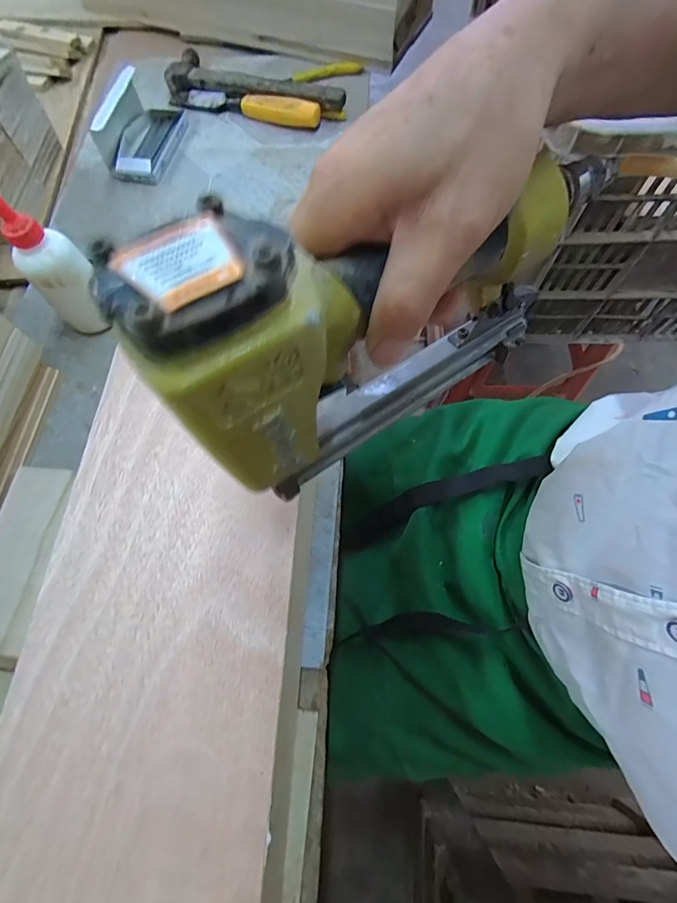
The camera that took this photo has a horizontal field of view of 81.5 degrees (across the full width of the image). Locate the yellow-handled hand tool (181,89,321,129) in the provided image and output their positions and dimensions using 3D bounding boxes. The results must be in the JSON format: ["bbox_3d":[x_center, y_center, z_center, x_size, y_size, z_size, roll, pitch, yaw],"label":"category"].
[{"bbox_3d":[-0.123,-0.482,0.549,0.206,0.026,0.034,18,67,11],"label":"yellow-handled hand tool"}]

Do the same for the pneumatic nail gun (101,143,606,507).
[{"bbox_3d":[0.022,-0.058,0.189,0.198,0.151,0.052,-37,68,-13],"label":"pneumatic nail gun"}]

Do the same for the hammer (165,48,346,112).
[{"bbox_3d":[-0.120,-0.505,0.548,0.268,0.026,0.081,23,71,11],"label":"hammer"}]

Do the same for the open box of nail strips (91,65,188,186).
[{"bbox_3d":[-0.258,-0.429,0.518,0.073,0.060,0.133,8,69,5],"label":"open box of nail strips"}]

